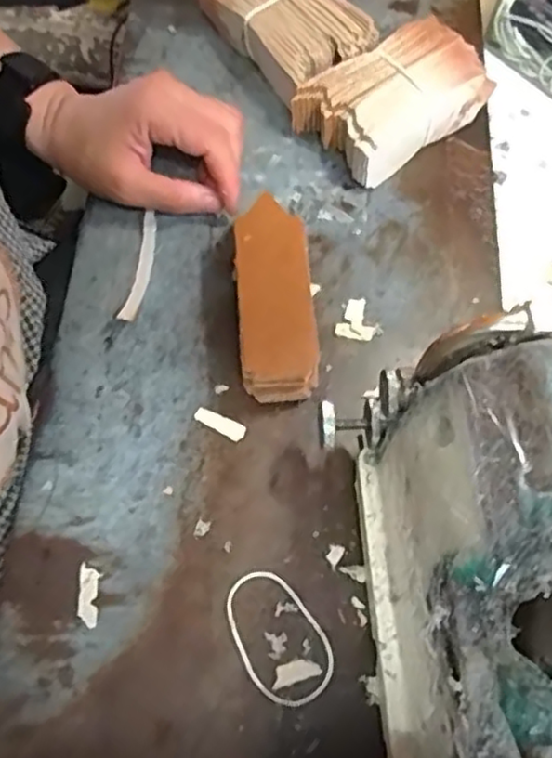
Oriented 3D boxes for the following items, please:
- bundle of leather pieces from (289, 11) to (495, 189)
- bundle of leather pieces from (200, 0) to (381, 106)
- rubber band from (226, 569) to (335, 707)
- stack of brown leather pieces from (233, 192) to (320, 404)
[{"bbox_3d":[0.078,-0.175,0.429,0.118,0.044,0.069,-32,70,-16],"label":"bundle of leather pieces"},{"bbox_3d":[0.002,-0.238,0.453,0.071,0.043,0.123,-35,71,-17],"label":"bundle of leather pieces"},{"bbox_3d":[0.000,0.120,0.314,0.039,0.004,0.062,-35,71,-17],"label":"rubber band"},{"bbox_3d":[0.000,-0.046,0.373,0.041,0.036,0.113,-4,65,-4],"label":"stack of brown leather pieces"}]

